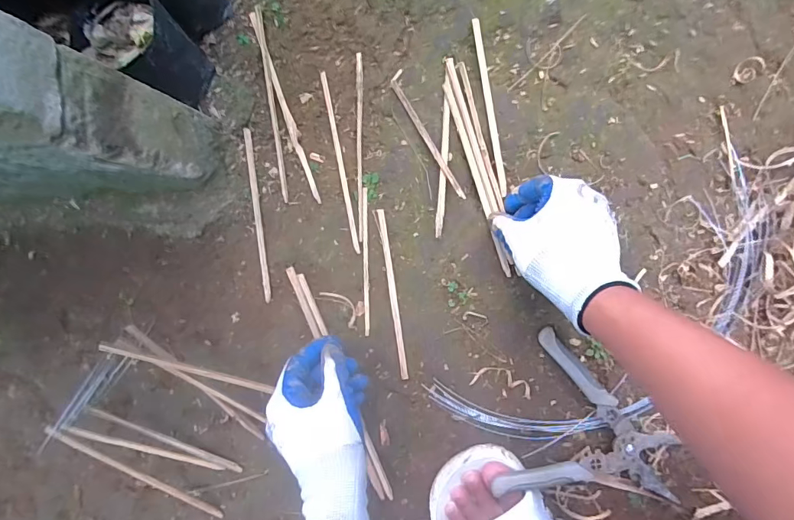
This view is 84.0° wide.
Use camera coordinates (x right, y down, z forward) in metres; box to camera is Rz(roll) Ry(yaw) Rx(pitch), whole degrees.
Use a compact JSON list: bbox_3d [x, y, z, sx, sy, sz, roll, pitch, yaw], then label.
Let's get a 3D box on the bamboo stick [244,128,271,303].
[{"bbox_3d":[-0.162,-0.050,0.512,0.008,0.013,0.197,-5,91,9],"label":"bamboo stick"}]

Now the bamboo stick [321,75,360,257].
[{"bbox_3d":[-0.066,-0.110,0.500,0.010,0.006,0.206,-11,90,9],"label":"bamboo stick"}]

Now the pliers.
[{"bbox_3d":[0.204,0.177,0.438,0.173,0.042,0.166,19,95,8],"label":"pliers"}]

